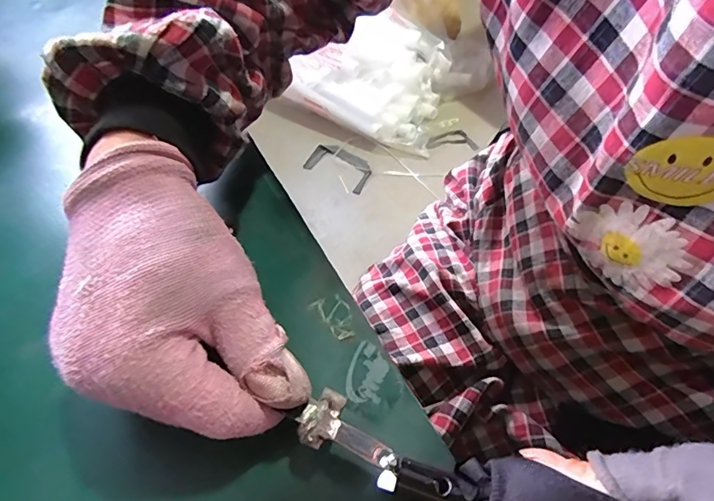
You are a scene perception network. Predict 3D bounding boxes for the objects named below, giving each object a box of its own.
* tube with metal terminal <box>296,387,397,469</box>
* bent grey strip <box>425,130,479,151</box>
[{"bbox_3d":[-0.004,0.076,0.186,0.042,0.004,0.024,26,60,22],"label":"tube with metal terminal"},{"bbox_3d":[0.286,-0.334,1.366,0.151,0.006,0.088,1,51,13],"label":"bent grey strip"}]

